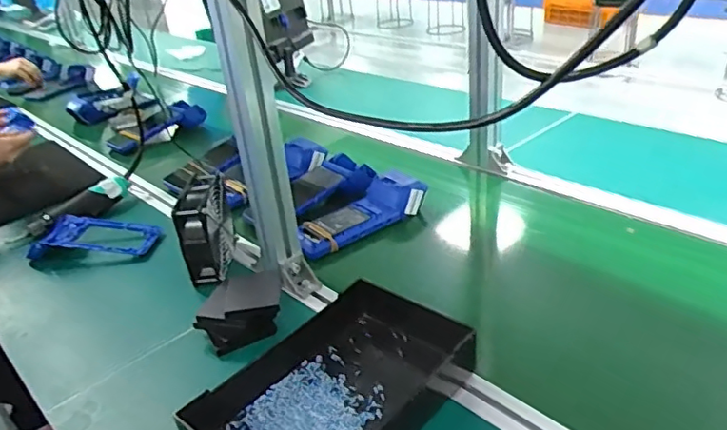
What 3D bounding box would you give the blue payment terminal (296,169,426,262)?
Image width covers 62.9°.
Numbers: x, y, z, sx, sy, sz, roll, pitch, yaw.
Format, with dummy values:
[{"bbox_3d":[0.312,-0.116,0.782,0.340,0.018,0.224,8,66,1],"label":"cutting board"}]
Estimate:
[{"bbox_3d":[-0.013,-0.002,0.907,0.224,0.050,0.082,-25,34,-28],"label":"blue payment terminal"}]

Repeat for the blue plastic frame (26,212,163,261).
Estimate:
[{"bbox_3d":[-0.406,0.037,0.914,0.176,0.024,0.088,5,36,-2],"label":"blue plastic frame"}]

